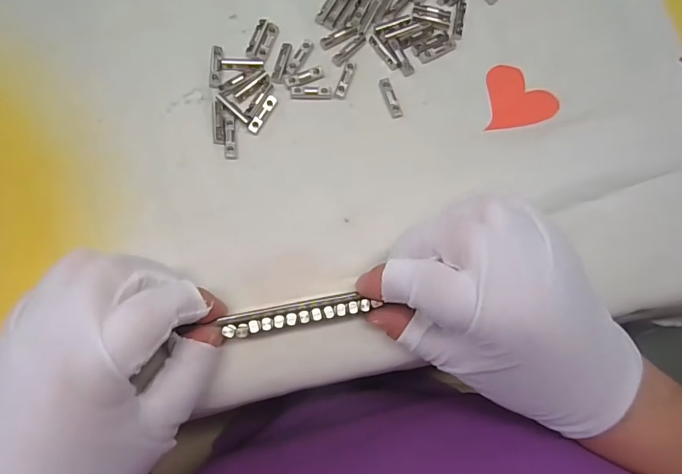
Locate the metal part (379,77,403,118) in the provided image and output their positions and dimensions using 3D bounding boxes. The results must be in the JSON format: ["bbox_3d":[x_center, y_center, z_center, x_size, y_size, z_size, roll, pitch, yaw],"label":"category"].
[{"bbox_3d":[0.029,-0.080,0.254,0.007,0.004,0.025,-18,84,-8],"label":"metal part"}]

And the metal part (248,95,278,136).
[{"bbox_3d":[-0.043,-0.068,0.245,0.007,0.004,0.024,30,80,0],"label":"metal part"}]

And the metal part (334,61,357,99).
[{"bbox_3d":[0.003,-0.091,0.253,0.007,0.004,0.024,20,80,-2],"label":"metal part"}]

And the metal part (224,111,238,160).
[{"bbox_3d":[-0.061,-0.056,0.241,0.007,0.004,0.027,-3,82,-6],"label":"metal part"}]

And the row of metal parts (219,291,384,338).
[{"bbox_3d":[-0.020,0.037,0.211,0.072,0.007,0.011,-9,82,-6],"label":"row of metal parts"}]

